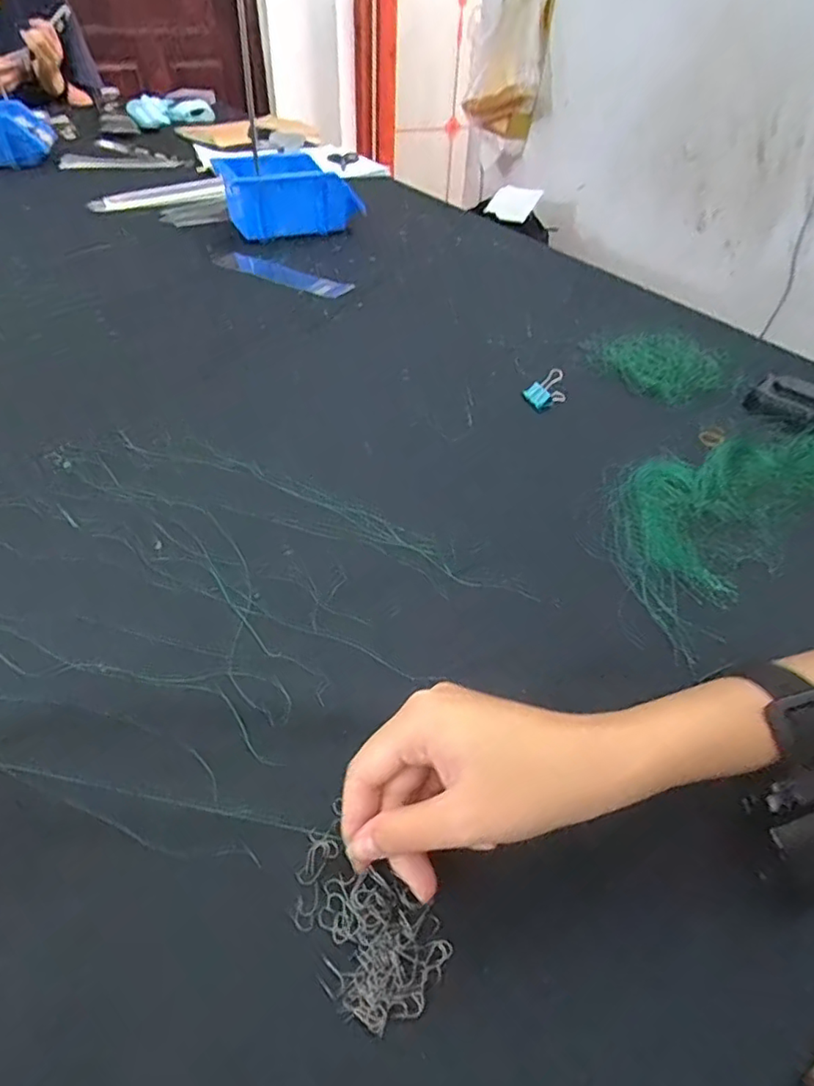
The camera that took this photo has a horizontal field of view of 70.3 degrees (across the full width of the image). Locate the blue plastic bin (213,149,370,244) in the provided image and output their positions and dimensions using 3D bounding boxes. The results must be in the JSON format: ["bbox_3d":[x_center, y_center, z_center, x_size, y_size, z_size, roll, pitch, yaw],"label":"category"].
[{"bbox_3d":[-0.159,-0.477,0.790,0.178,0.082,0.103,-13,48,-14],"label":"blue plastic bin"}]

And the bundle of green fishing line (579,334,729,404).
[{"bbox_3d":[0.234,-0.173,0.553,0.134,0.024,0.096,36,55,27],"label":"bundle of green fishing line"}]

